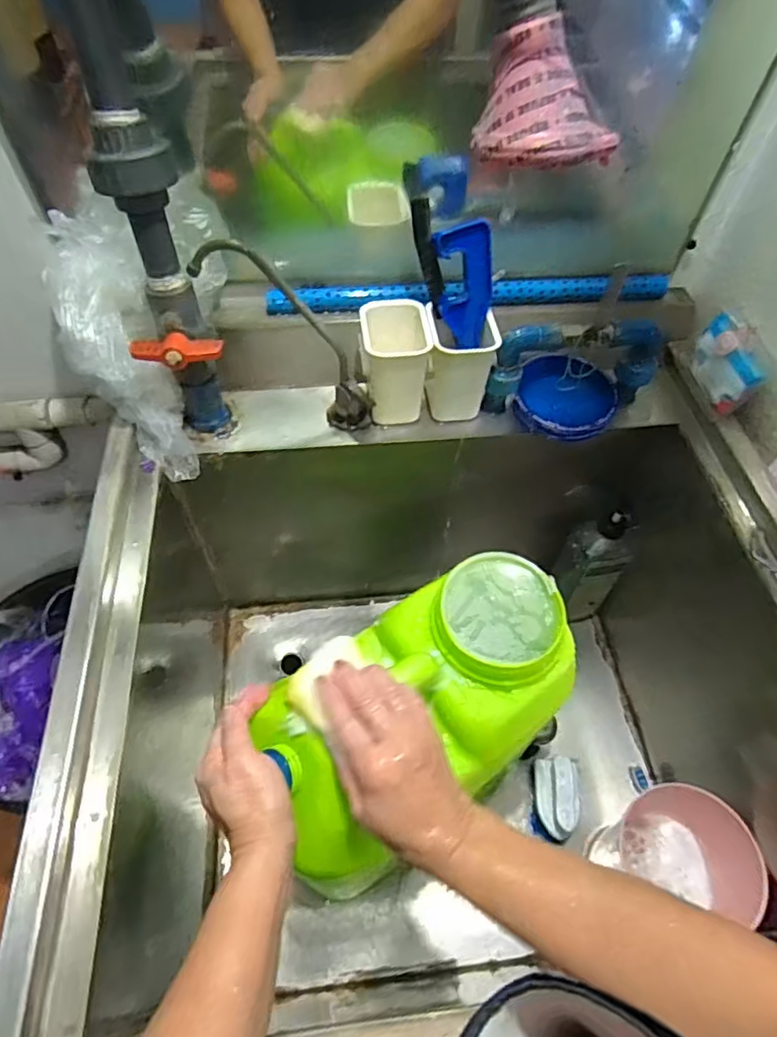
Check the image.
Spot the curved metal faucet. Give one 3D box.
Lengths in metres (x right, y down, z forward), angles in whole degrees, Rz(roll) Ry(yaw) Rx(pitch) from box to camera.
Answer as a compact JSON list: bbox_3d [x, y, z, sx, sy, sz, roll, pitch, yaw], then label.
[{"bbox_3d":[-0.098,-0.186,0.626,0.074,0.253,0.046,-13,50,29],"label":"curved metal faucet"}]

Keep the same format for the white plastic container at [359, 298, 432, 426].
[{"bbox_3d":[0.005,-0.175,0.670,0.071,0.110,0.082,-3,56,-5],"label":"white plastic container"}]

